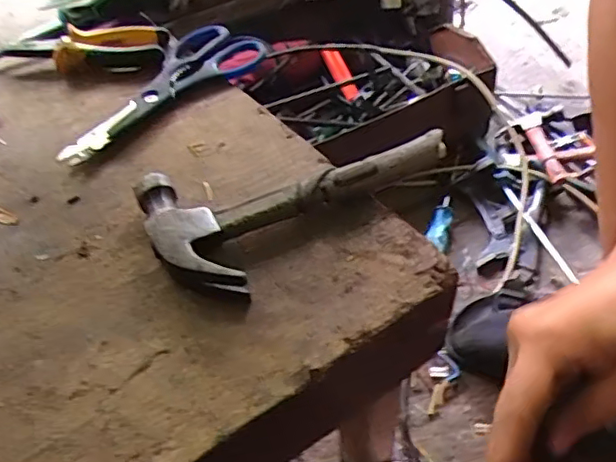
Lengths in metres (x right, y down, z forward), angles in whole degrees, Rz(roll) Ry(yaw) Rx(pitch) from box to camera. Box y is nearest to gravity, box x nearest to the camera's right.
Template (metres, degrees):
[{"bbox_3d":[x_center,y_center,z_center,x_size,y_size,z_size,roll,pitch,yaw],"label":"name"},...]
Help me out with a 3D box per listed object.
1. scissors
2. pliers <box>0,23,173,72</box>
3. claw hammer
[{"bbox_3d":[-0.129,-0.124,0.497,0.076,0.013,0.207,34,58,30],"label":"scissors"},{"bbox_3d":[-0.203,-0.162,0.533,0.151,0.025,0.046,-5,47,0],"label":"pliers"},{"bbox_3d":[-0.006,-0.031,0.389,0.199,0.026,0.103,-28,51,-20],"label":"claw hammer"}]

